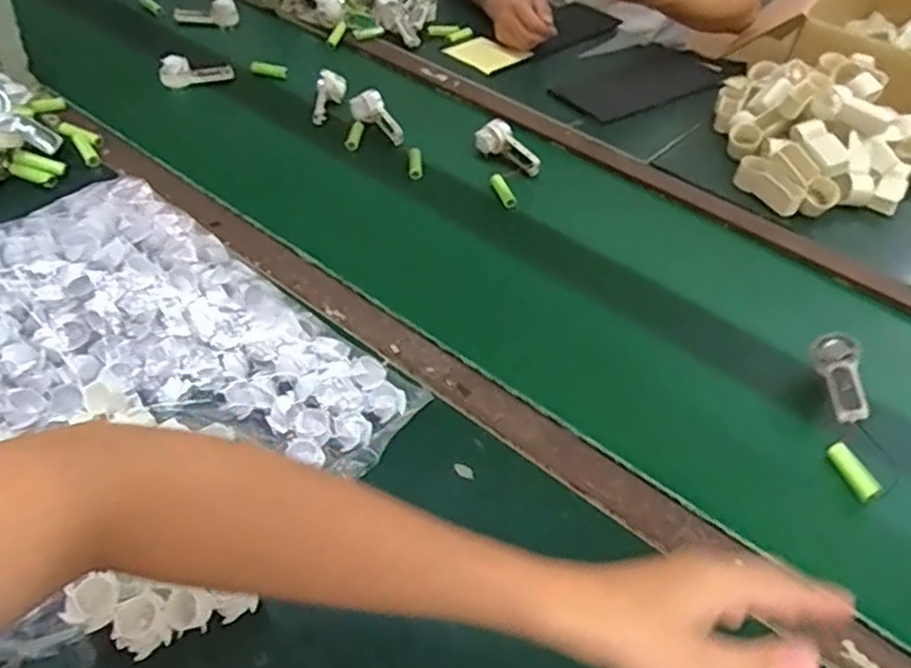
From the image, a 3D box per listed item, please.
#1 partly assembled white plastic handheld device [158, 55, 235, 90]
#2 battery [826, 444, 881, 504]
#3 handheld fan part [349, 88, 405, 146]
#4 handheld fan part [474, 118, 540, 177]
[{"bbox_3d":[-0.348,-0.353,0.970,0.093,0.041,0.020,-12,48,-17],"label":"partly assembled white plastic handheld device"},{"bbox_3d":[0.334,0.115,0.606,0.018,0.015,0.052,-6,47,-13],"label":"battery"},{"bbox_3d":[-0.097,-0.278,0.928,0.041,0.021,0.094,-34,75,-34],"label":"handheld fan part"},{"bbox_3d":[0.071,-0.234,0.911,0.092,0.031,0.042,39,51,9],"label":"handheld fan part"}]

